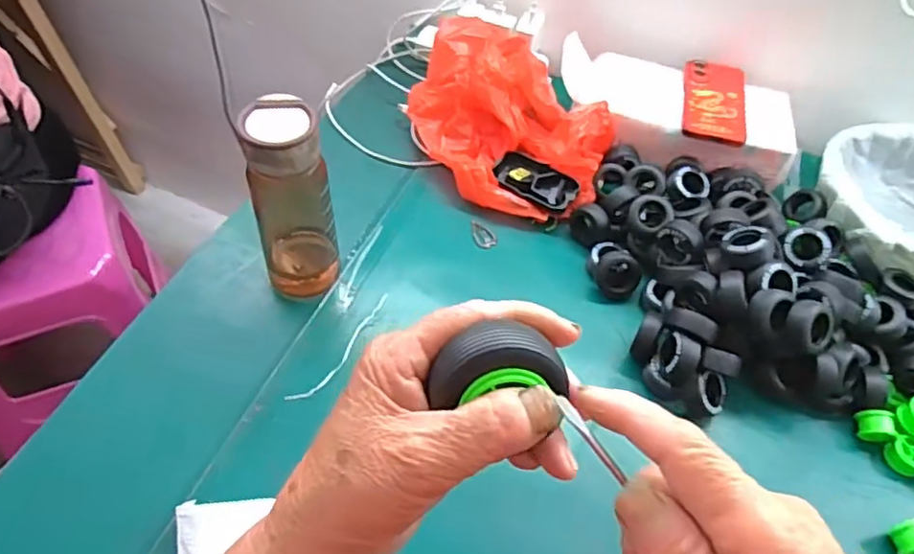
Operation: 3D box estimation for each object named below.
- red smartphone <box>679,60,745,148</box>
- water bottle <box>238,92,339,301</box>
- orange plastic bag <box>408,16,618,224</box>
[{"bbox_3d":[0.333,-0.229,0.800,0.076,0.015,0.161,11,51,10],"label":"red smartphone"},{"bbox_3d":[-0.161,-0.069,0.606,0.077,0.212,0.071,-11,53,-13],"label":"water bottle"},{"bbox_3d":[0.063,-0.205,0.794,0.200,0.114,0.286,-24,57,-21],"label":"orange plastic bag"}]

